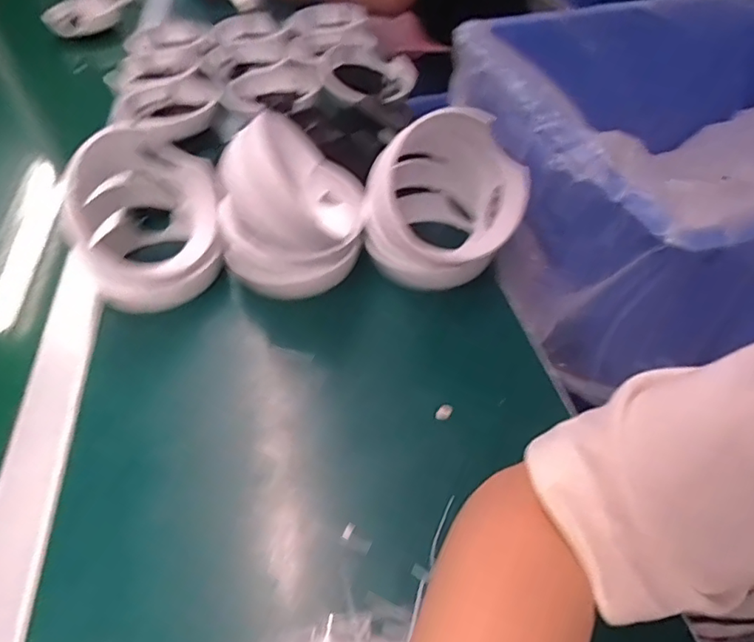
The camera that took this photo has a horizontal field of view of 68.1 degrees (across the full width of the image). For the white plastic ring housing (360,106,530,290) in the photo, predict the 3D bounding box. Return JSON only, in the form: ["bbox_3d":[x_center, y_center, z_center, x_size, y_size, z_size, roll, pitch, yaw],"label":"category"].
[{"bbox_3d":[0.055,-0.099,0.465,0.124,0.130,0.108,12,47,14],"label":"white plastic ring housing"}]

